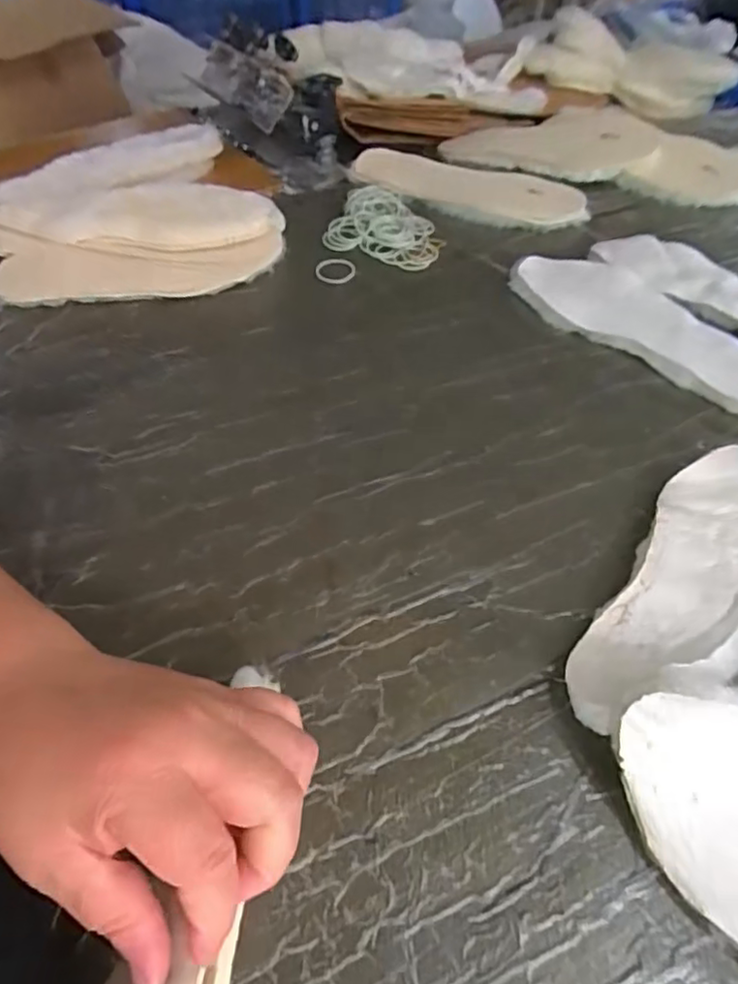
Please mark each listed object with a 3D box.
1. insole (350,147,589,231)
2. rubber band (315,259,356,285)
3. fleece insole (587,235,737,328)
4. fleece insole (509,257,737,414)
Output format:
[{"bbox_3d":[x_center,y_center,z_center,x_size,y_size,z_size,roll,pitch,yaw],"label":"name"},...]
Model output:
[{"bbox_3d":[0.117,-0.367,0.738,0.278,0.017,0.104,18,59,7],"label":"insole"},{"bbox_3d":[-0.035,-0.234,0.649,0.040,0.008,0.038,9,50,7],"label":"rubber band"},{"bbox_3d":[0.348,-0.196,0.613,0.089,0.024,0.257,-37,59,-27],"label":"fleece insole"},{"bbox_3d":[0.261,-0.159,0.581,0.102,0.020,0.270,-35,58,-26],"label":"fleece insole"}]

